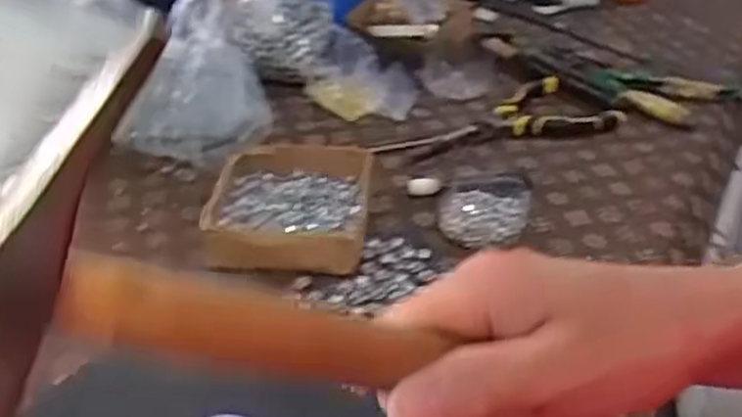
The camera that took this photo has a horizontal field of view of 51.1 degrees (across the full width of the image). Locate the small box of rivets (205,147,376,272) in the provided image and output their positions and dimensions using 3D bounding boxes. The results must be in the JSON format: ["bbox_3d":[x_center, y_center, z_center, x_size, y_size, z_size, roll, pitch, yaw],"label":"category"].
[{"bbox_3d":[-0.068,-0.010,0.676,0.128,0.032,0.161,2,34,1],"label":"small box of rivets"}]

